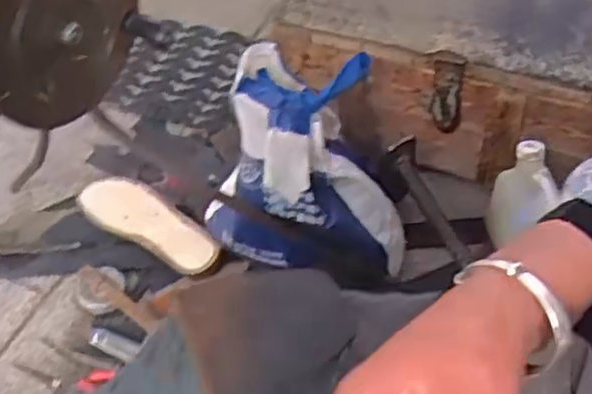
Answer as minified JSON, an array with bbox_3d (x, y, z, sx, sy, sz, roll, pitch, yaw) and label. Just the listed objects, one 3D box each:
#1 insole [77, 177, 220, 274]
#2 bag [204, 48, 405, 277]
[{"bbox_3d":[-0.200,0.033,0.996,0.225,0.022,0.079,26,70,15],"label":"insole"},{"bbox_3d":[0.006,-0.030,0.841,0.224,0.262,0.149,-7,48,-4],"label":"bag"}]

